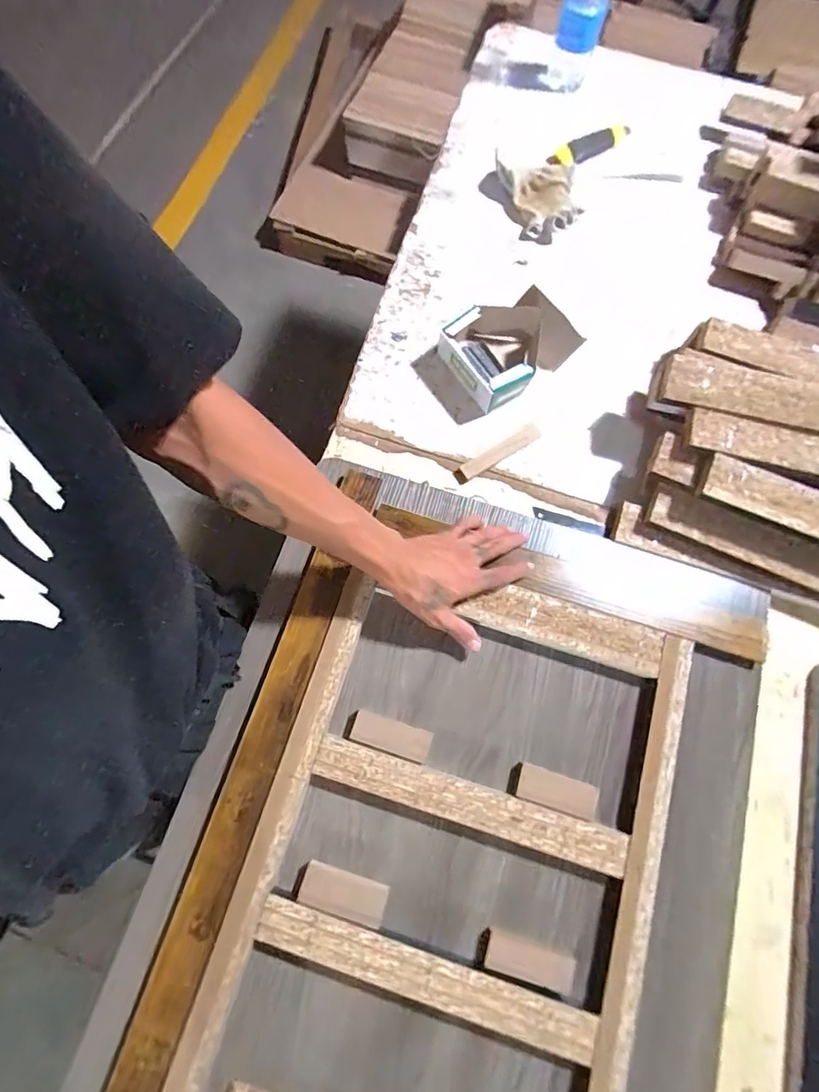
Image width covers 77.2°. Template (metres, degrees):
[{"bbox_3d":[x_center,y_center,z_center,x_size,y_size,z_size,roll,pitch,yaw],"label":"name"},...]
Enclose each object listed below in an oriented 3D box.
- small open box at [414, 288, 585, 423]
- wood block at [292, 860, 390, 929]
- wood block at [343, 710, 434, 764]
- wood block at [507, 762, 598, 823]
[{"bbox_3d":[0.110,-0.245,0.649,0.178,0.057,0.118,-30,76,-9],"label":"small open box"},{"bbox_3d":[-0.064,0.326,0.482,0.084,0.018,0.032,17,74,4],"label":"wood block"},{"bbox_3d":[-0.022,0.193,0.524,0.086,0.024,0.031,16,74,4],"label":"wood block"},{"bbox_3d":[0.144,0.245,0.514,0.084,0.016,0.032,17,74,4],"label":"wood block"}]

